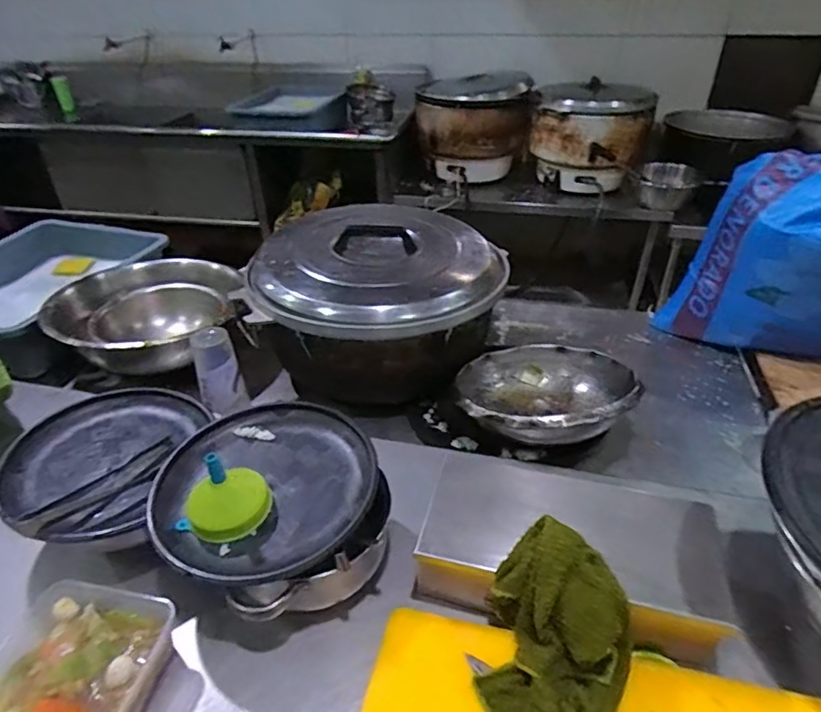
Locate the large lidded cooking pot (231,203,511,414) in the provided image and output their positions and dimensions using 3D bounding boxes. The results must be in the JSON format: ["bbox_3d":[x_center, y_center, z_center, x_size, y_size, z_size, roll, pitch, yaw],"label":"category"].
[{"bbox_3d":[-0.066,-0.080,1.099,0.468,0.268,0.427,11,37,18],"label":"large lidded cooking pot"}]

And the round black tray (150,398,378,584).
[{"bbox_3d":[-0.165,0.141,0.643,0.234,0.033,0.254,-1,35,1],"label":"round black tray"}]

